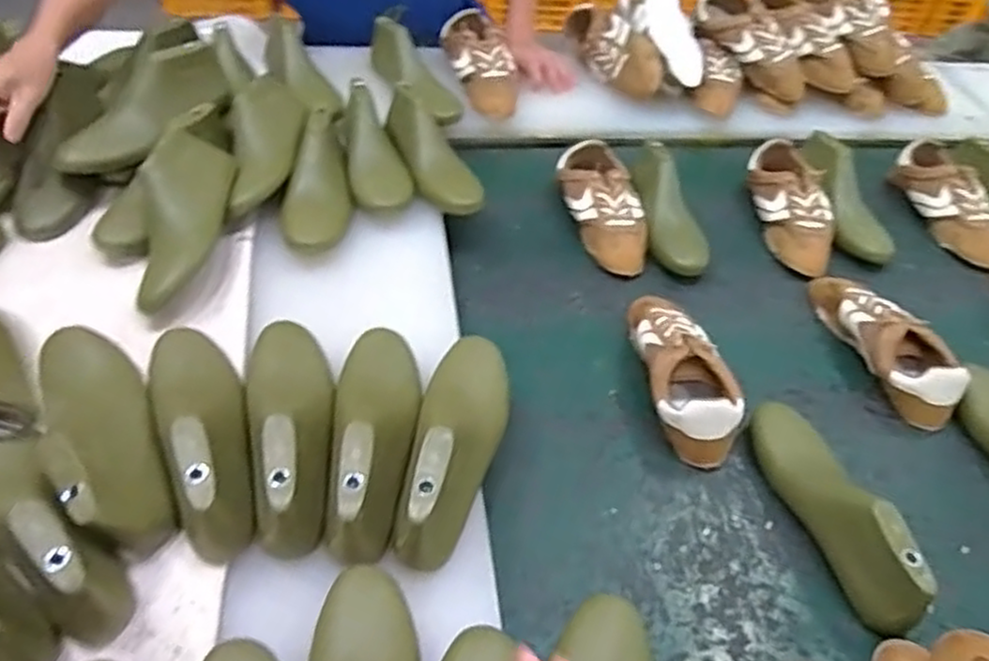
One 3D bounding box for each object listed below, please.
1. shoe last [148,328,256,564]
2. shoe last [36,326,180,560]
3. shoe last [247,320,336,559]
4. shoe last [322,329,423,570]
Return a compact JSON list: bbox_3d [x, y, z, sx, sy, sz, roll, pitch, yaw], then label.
[{"bbox_3d":[-0.267,0.079,0.669,0.082,0.089,0.272,-17,51,-20],"label":"shoe last"},{"bbox_3d":[-0.351,0.078,0.651,0.083,0.074,0.249,-19,51,-22],"label":"shoe last"},{"bbox_3d":[-0.186,0.067,0.669,0.078,0.075,0.243,-8,48,-12],"label":"shoe last"},{"bbox_3d":[-0.112,0.083,0.672,0.082,0.070,0.249,3,47,-3],"label":"shoe last"}]

